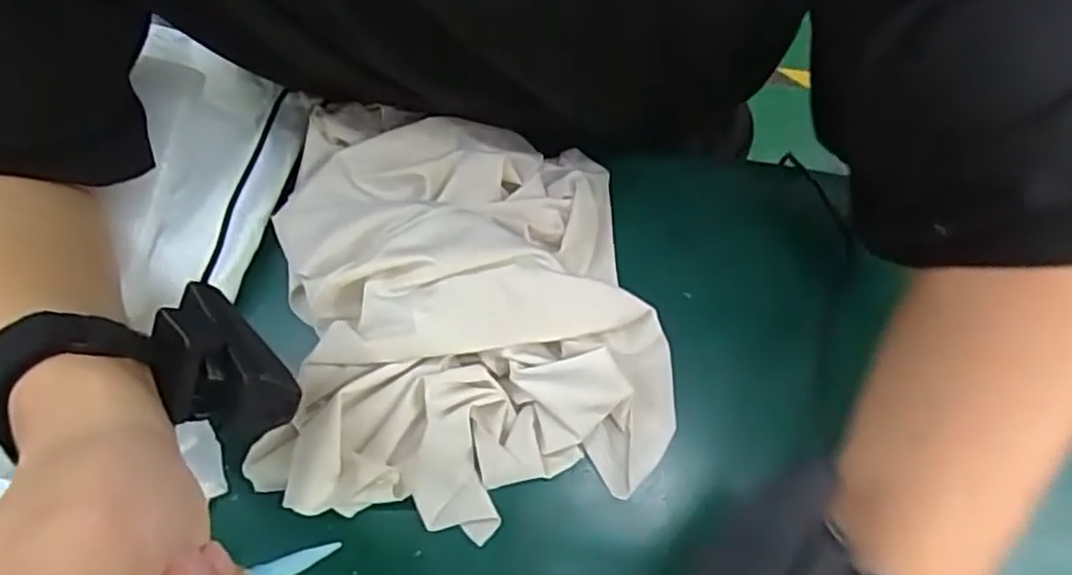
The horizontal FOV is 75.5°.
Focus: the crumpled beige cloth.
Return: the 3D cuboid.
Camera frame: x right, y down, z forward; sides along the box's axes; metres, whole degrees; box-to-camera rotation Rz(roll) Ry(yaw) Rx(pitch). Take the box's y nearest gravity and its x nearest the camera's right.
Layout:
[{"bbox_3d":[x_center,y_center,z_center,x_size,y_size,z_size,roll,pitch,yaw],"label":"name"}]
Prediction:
[{"bbox_3d":[-0.035,0.005,0.372,0.214,0.043,0.232,-1,72,0],"label":"crumpled beige cloth"}]

